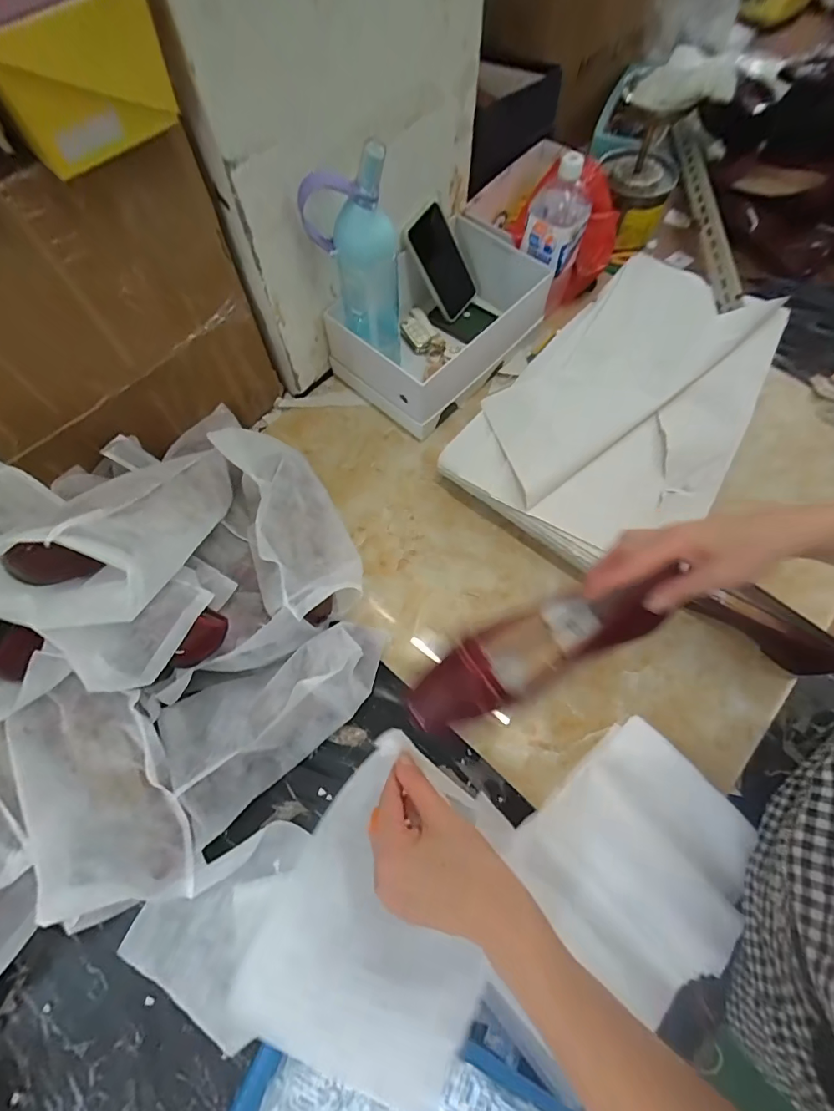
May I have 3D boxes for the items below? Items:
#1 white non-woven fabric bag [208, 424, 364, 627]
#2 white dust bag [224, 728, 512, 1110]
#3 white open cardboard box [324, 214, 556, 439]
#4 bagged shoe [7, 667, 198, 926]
[{"bbox_3d":[-0.153,-0.036,0.605,0.120,0.124,0.272,-18,69,-8],"label":"white non-woven fabric bag"},{"bbox_3d":[-0.025,0.312,0.403,0.191,0.103,0.256,24,70,9],"label":"white dust bag"},{"bbox_3d":[0.039,-0.358,0.729,0.310,0.152,0.194,-41,74,-15],"label":"white open cardboard box"},{"bbox_3d":[-0.331,0.263,0.500,0.123,0.080,0.213,-15,82,-37],"label":"bagged shoe"}]

